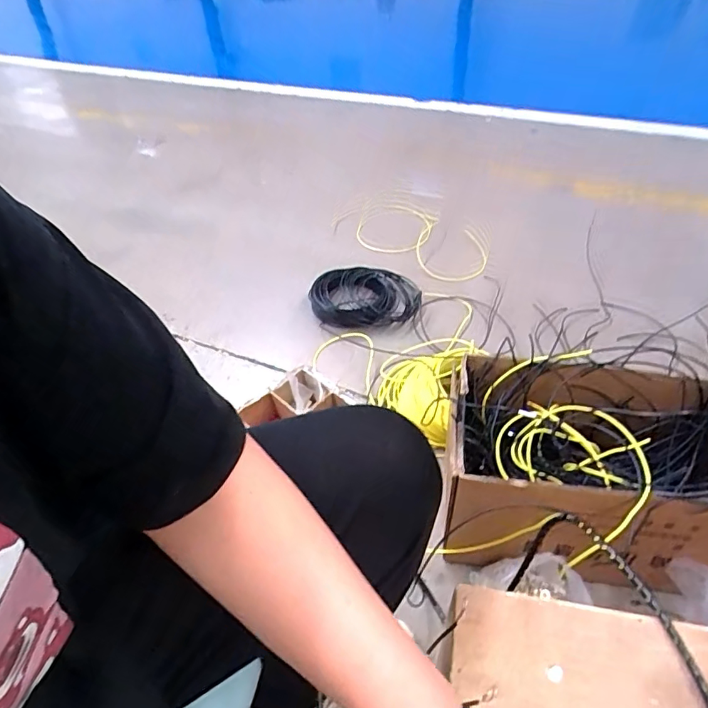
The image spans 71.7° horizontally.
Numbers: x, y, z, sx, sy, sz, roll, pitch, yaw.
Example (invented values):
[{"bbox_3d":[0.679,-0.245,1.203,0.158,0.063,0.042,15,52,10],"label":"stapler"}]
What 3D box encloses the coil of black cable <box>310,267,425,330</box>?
[{"bbox_3d":[0.023,-0.134,1.171,0.250,0.080,0.190,21,50,24],"label":"coil of black cable"}]

